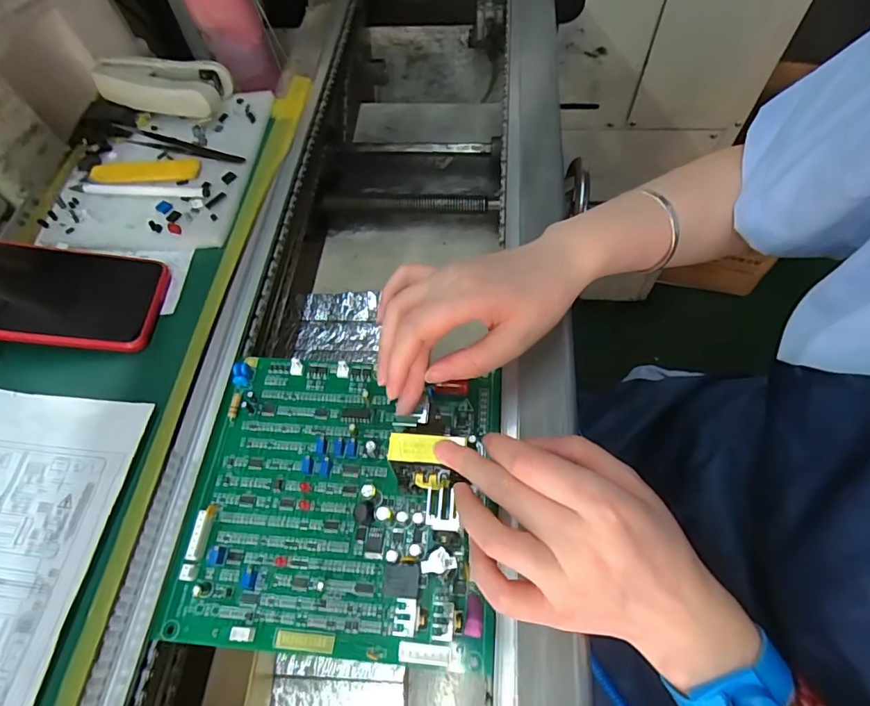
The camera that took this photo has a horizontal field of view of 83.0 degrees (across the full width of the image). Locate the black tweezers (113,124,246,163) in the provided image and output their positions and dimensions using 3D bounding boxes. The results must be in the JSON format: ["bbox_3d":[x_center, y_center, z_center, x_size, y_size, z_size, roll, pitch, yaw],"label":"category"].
[{"bbox_3d":[-0.225,-0.183,0.433,0.126,0.009,0.016,15,62,5],"label":"black tweezers"}]

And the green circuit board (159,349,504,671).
[{"bbox_3d":[-0.057,0.075,0.286,0.181,0.048,0.172,3,61,5],"label":"green circuit board"}]

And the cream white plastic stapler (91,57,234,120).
[{"bbox_3d":[-0.250,-0.245,0.452,0.110,0.033,0.046,9,62,7],"label":"cream white plastic stapler"}]

